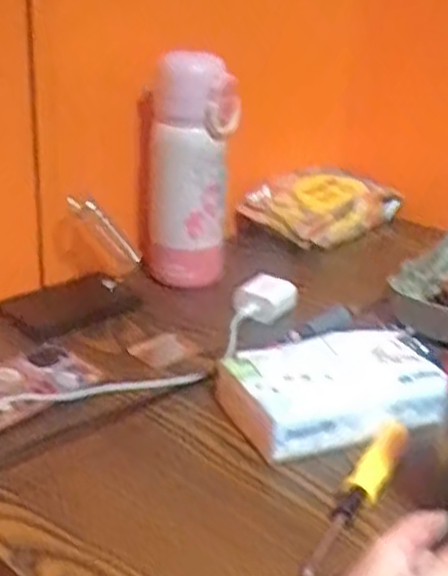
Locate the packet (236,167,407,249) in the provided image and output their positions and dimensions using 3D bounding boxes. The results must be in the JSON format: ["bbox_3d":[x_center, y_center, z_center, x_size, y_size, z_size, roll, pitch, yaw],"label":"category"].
[{"bbox_3d":[0.114,-0.092,0.876,0.094,0.059,0.187,23,30,36],"label":"packet"}]

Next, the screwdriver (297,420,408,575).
[{"bbox_3d":[0.083,0.125,0.485,0.020,0.017,0.157,16,27,25],"label":"screwdriver"}]

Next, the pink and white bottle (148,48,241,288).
[{"bbox_3d":[-0.026,-0.092,0.671,0.065,0.211,0.080,4,24,-1],"label":"pink and white bottle"}]

